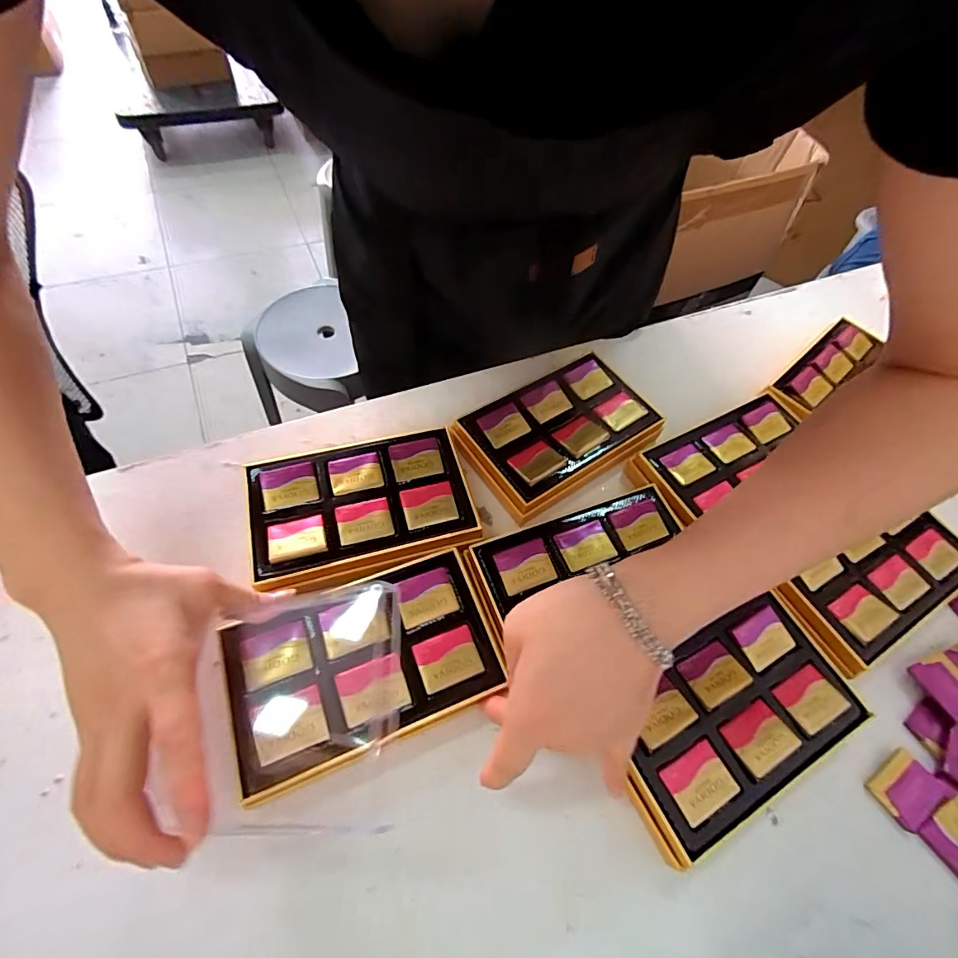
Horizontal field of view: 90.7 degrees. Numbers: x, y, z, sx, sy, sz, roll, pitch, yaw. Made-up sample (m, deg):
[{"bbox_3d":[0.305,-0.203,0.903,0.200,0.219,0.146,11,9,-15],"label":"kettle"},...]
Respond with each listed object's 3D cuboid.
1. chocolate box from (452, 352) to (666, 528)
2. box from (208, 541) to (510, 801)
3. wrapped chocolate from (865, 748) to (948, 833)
[{"bbox_3d":[0.072,-0.040,0.419,0.163,0.033,0.106,-29,66,-21],"label":"chocolate box"},{"bbox_3d":[-0.072,0.120,0.311,0.166,0.038,0.102,-18,63,-15],"label":"box"},{"bbox_3d":[0.282,0.201,0.309,0.041,0.007,0.032,-30,67,-21],"label":"wrapped chocolate"}]

